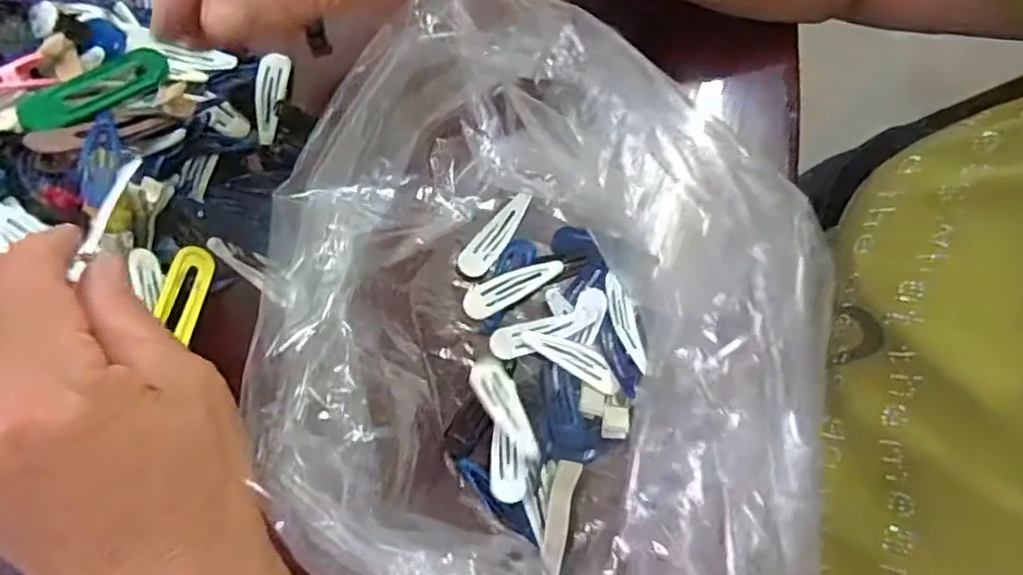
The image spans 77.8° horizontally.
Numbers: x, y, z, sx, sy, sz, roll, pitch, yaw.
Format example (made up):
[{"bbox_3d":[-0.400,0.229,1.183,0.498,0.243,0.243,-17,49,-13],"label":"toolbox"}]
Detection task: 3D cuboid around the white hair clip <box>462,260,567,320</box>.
[{"bbox_3d":[0.001,-0.001,0.274,0.046,0.004,0.014,-24,78,-9],"label":"white hair clip"}]

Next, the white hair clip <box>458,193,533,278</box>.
[{"bbox_3d":[-0.006,-0.023,0.280,0.013,0.005,0.044,40,76,7],"label":"white hair clip"}]

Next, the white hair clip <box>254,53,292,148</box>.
[{"bbox_3d":[-0.109,-0.085,0.285,0.014,0.004,0.040,11,93,2],"label":"white hair clip"}]

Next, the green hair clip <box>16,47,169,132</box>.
[{"bbox_3d":[-0.166,-0.079,0.254,0.057,0.004,0.017,-37,103,-21],"label":"green hair clip"}]

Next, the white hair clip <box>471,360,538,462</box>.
[{"bbox_3d":[-0.003,0.048,0.256,0.015,0.006,0.046,-28,59,-9],"label":"white hair clip"}]

